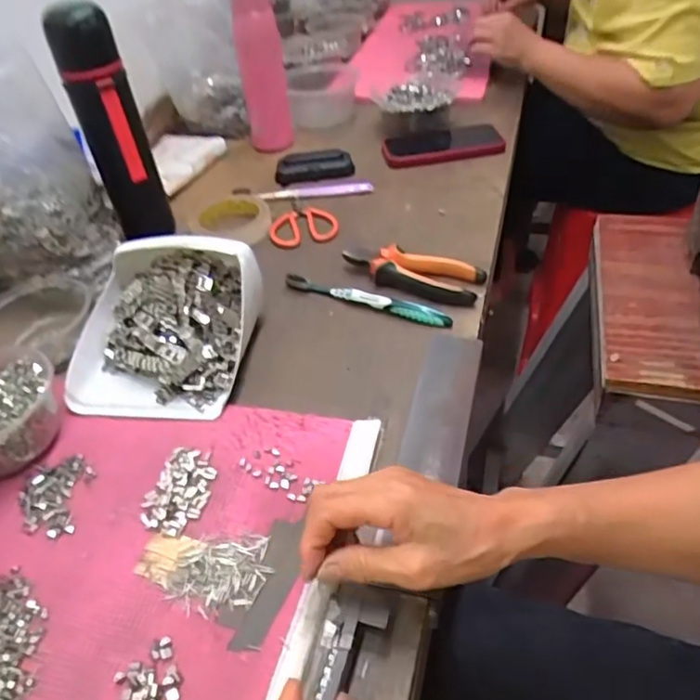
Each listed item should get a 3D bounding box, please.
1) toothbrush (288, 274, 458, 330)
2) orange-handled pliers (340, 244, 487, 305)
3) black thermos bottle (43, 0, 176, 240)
[{"bbox_3d":[0.017,-0.052,0.610,0.182,0.023,0.013,15,47,23],"label":"toothbrush"},{"bbox_3d":[0.065,-0.081,0.631,0.147,0.028,0.050,15,47,23],"label":"orange-handled pliers"},{"bbox_3d":[-0.257,-0.235,0.655,0.063,0.237,0.055,-22,44,-15],"label":"black thermos bottle"}]

